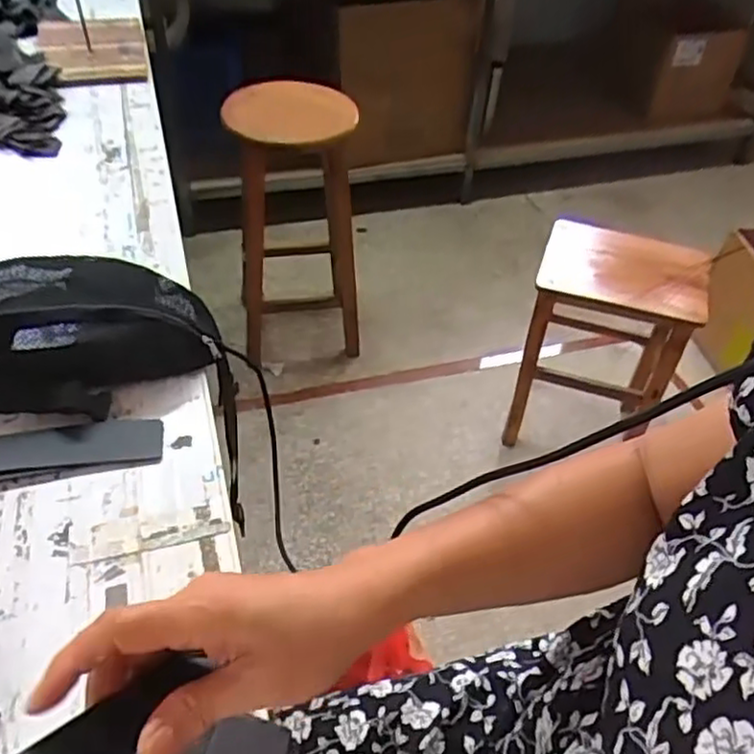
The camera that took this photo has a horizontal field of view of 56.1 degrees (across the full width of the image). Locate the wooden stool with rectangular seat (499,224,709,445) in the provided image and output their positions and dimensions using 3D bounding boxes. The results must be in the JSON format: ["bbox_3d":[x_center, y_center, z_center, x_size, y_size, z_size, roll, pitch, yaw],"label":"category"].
[{"bbox_3d":[0.486,-0.075,1.518,0.336,0.417,0.272,13,46,10],"label":"wooden stool with rectangular seat"}]

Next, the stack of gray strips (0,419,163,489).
[{"bbox_3d":[-0.286,0.066,0.626,0.185,0.011,0.060,-8,46,-11],"label":"stack of gray strips"}]

